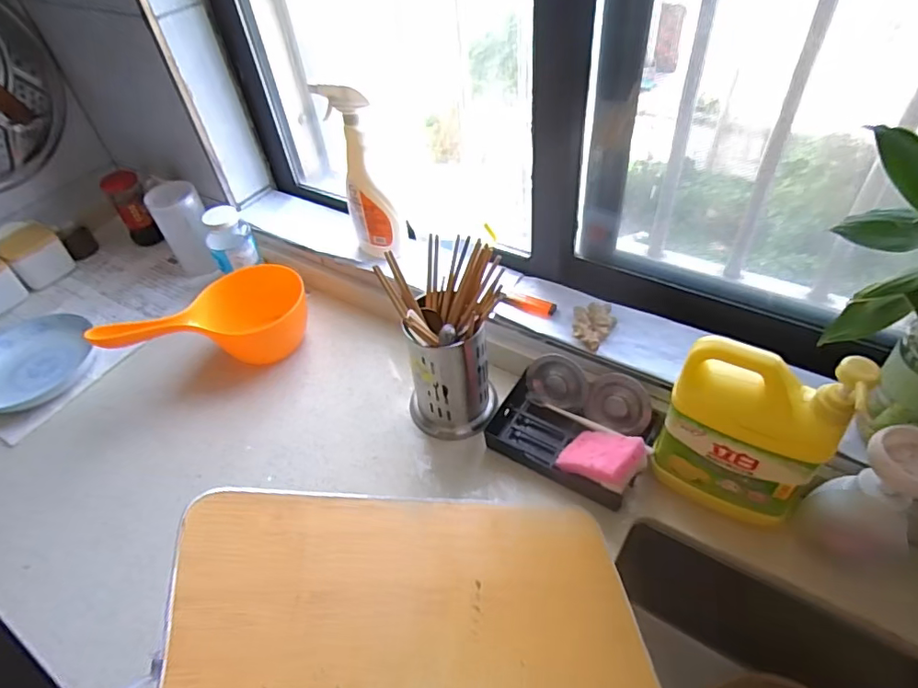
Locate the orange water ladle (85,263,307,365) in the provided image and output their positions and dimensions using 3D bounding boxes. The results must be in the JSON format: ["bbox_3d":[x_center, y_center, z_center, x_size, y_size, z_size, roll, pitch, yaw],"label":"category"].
[{"bbox_3d":[-0.365,-0.021,0.814,0.274,0.133,0.109,-14,47,-6],"label":"orange water ladle"}]

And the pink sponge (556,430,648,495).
[{"bbox_3d":[0.163,0.131,0.625,0.067,0.029,0.094,-43,20,-30],"label":"pink sponge"}]

